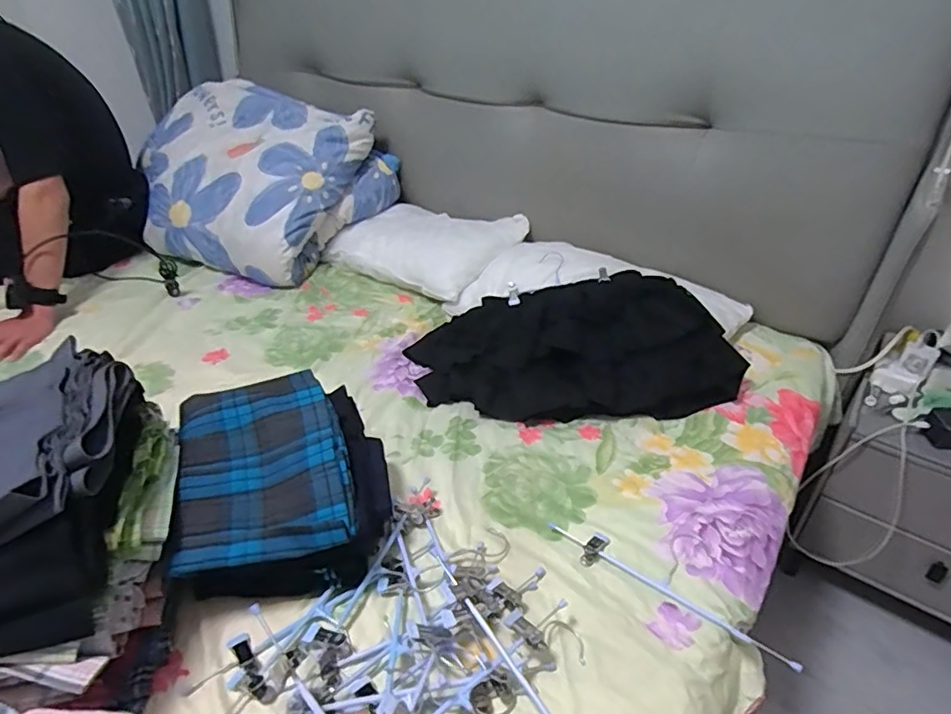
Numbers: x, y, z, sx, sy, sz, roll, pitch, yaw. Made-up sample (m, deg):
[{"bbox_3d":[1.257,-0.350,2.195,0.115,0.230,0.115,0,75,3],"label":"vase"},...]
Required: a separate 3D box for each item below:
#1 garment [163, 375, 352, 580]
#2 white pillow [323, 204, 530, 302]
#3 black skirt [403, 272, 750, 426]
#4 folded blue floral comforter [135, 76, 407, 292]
[{"bbox_3d":[-0.263,0.123,0.696,0.187,0.047,0.294,-10,36,-16],"label":"garment"},{"bbox_3d":[-0.115,-0.255,1.342,0.401,0.126,0.279,24,41,30],"label":"white pillow"},{"bbox_3d":[0.163,-0.034,1.001,0.558,0.148,0.290,2,35,1],"label":"black skirt"},{"bbox_3d":[-0.562,-0.446,1.427,0.551,0.353,0.491,27,43,33],"label":"folded blue floral comforter"}]

